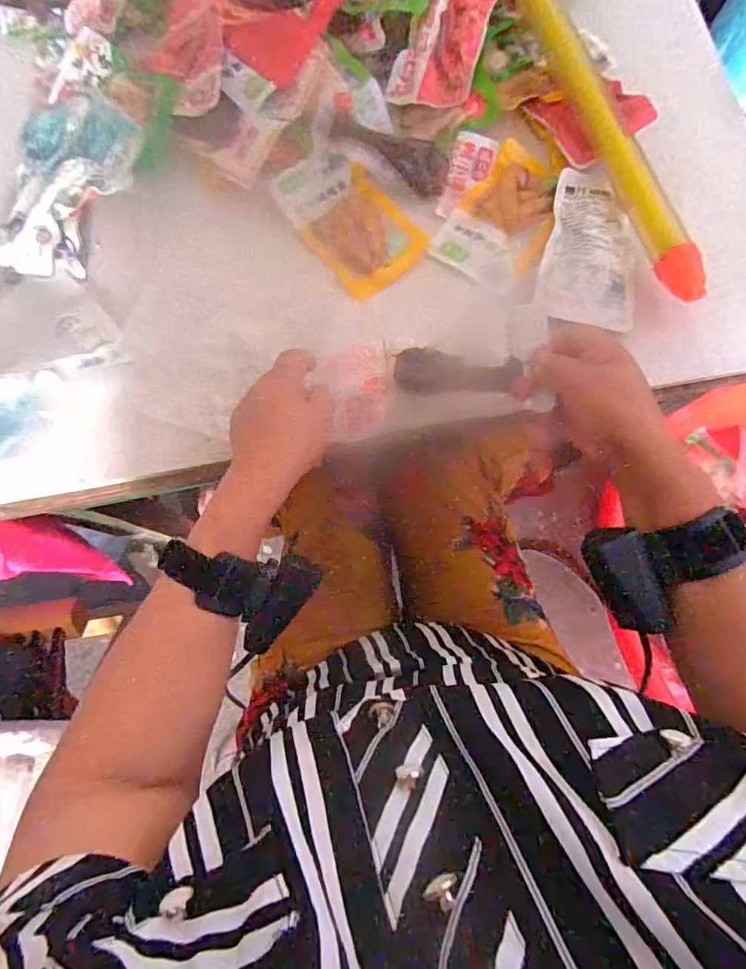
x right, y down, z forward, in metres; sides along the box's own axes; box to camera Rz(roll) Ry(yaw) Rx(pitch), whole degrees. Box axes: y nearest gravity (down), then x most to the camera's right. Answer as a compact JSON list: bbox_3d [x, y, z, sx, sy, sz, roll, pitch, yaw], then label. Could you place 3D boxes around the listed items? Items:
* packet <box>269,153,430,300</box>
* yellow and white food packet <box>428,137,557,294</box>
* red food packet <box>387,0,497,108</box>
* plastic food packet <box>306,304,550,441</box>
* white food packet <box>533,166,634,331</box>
[{"bbox_3d":[-0.022,-0.233,0.432,0.083,0.016,0.137,-40,79,-7],"label":"packet"},{"bbox_3d":[0.115,-0.233,0.434,0.080,0.015,0.124,33,80,9],"label":"yellow and white food packet"},{"bbox_3d":[0.064,-0.399,0.443,0.074,0.007,0.129,17,87,16],"label":"red food packet"},{"bbox_3d":[0.045,-0.083,0.386,0.171,0.013,0.076,-7,91,16],"label":"plastic food packet"},{"bbox_3d":[0.184,-0.198,0.415,0.078,0.018,0.132,10,77,4],"label":"white food packet"}]

